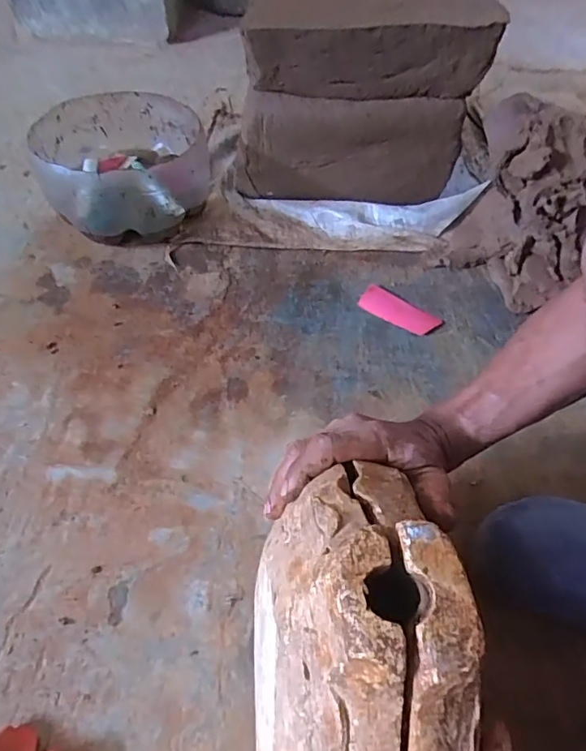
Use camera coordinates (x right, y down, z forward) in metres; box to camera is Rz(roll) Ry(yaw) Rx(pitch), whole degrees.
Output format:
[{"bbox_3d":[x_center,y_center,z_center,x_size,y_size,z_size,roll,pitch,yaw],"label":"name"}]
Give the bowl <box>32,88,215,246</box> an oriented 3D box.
[{"bbox_3d":[-0.250,-0.308,0.766,0.236,0.132,0.252,1,53,-2],"label":"bowl"}]

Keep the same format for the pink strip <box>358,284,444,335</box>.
[{"bbox_3d":[0.145,-0.089,0.686,0.106,0.014,0.046,27,56,17],"label":"pink strip"}]

